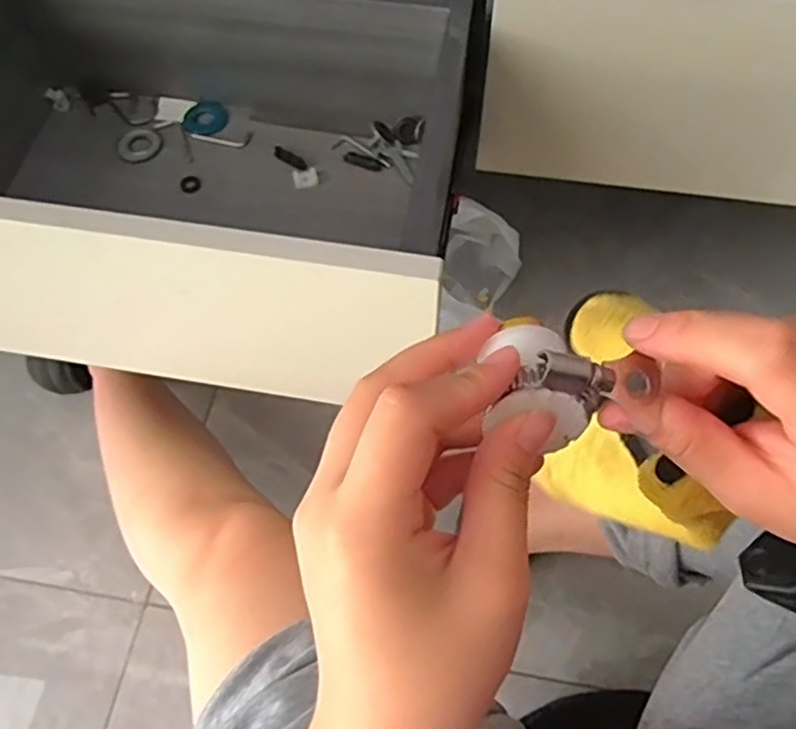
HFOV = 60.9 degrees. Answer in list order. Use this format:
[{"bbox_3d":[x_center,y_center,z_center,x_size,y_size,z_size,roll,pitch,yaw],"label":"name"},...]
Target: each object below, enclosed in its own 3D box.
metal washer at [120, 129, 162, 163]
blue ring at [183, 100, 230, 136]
[{"bbox_3d":[-0.263,-0.225,0.692,0.042,0.004,0.044,-1,62,1],"label":"metal washer"},{"bbox_3d":[-0.202,-0.258,0.714,0.045,0.010,0.043,-1,62,1],"label":"blue ring"}]

